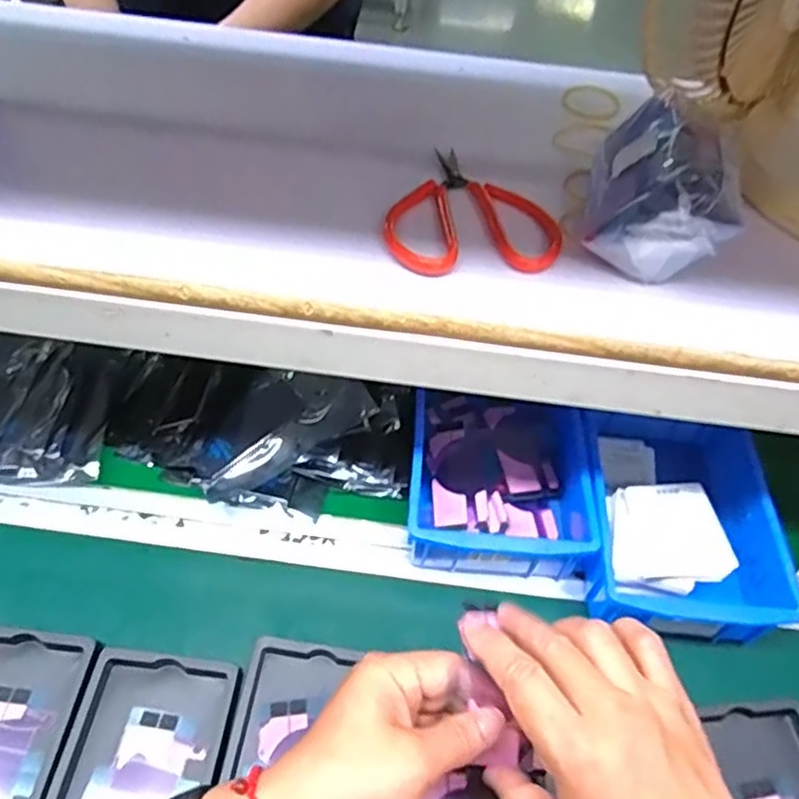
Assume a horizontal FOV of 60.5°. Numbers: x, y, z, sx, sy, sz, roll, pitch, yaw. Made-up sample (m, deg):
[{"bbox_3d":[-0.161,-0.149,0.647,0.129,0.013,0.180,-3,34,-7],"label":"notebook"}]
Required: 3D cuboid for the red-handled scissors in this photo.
[{"bbox_3d":[0.042,-0.117,0.415,0.101,0.011,0.112,2,53,-4],"label":"red-handled scissors"}]

